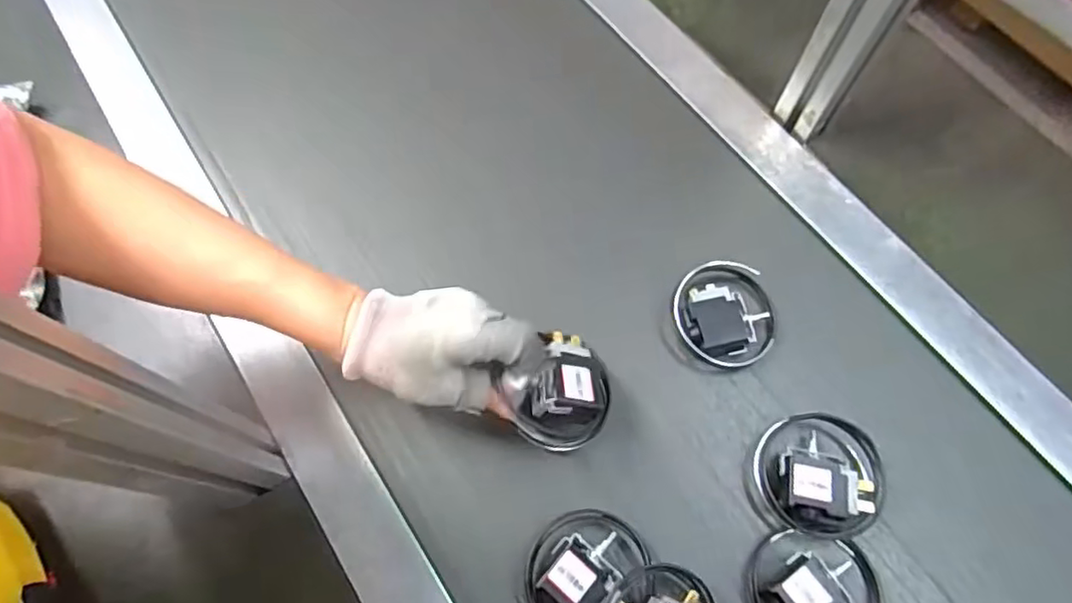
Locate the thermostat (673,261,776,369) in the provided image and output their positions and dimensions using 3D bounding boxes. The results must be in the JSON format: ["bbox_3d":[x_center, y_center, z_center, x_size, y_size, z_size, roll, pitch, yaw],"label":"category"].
[{"bbox_3d":[0.146,0.009,0.468,0.076,0.027,0.082,0,67,0],"label":"thermostat"}]

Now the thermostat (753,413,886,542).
[{"bbox_3d":[0.195,0.118,0.420,0.078,0.028,0.080,0,67,0],"label":"thermostat"}]

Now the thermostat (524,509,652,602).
[{"bbox_3d":[0.028,0.173,0.396,0.072,0.029,0.083,31,71,13],"label":"thermostat"}]

